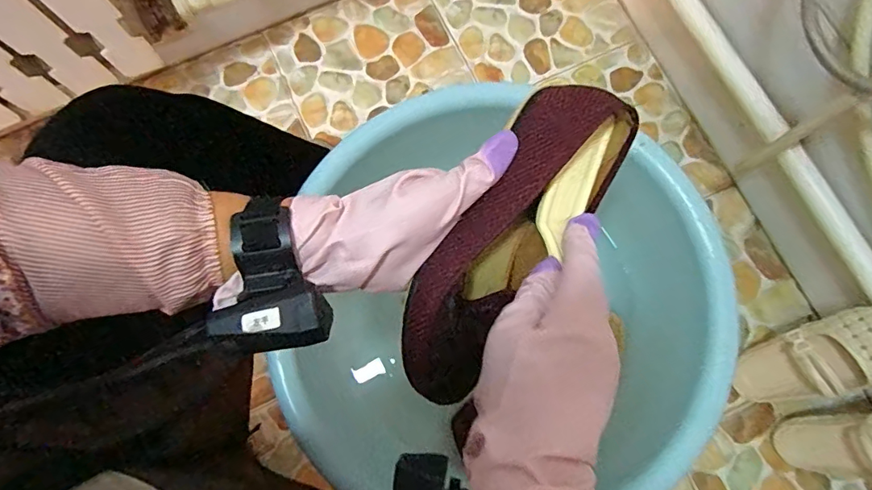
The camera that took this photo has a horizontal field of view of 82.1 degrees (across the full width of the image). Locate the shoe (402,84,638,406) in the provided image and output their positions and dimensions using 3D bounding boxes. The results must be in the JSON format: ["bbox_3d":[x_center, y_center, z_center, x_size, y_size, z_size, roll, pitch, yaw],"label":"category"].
[{"bbox_3d":[0.047,-0.003,0.341,0.070,0.059,0.230,34,95,8],"label":"shoe"}]

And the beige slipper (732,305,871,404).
[{"bbox_3d":[0.481,0.150,0.632,0.070,0.233,0.091,-23,77,-34],"label":"beige slipper"}]

